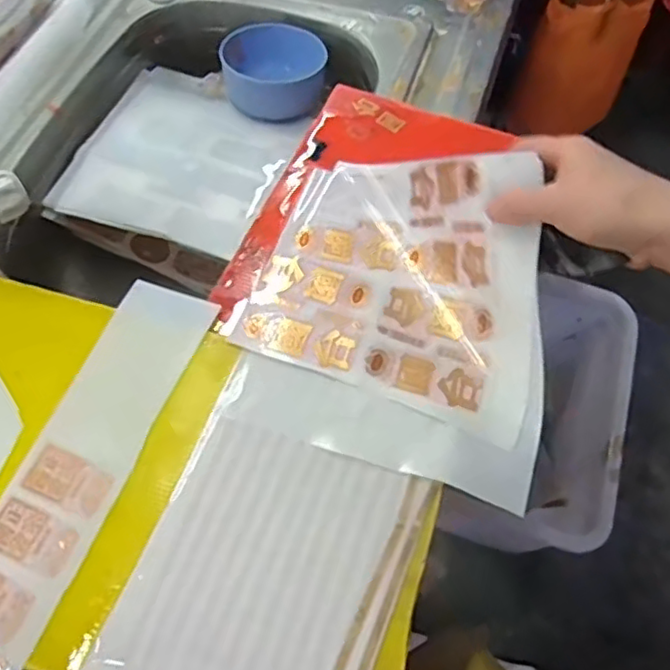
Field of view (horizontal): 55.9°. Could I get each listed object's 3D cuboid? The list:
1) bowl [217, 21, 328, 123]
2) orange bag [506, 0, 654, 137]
[{"bbox_3d":[-0.065,-0.287,0.684,0.109,0.051,0.107,1,61,-3],"label":"bowl"},{"bbox_3d":[0.344,-0.398,0.906,0.147,0.222,0.153,26,62,11],"label":"orange bag"}]

